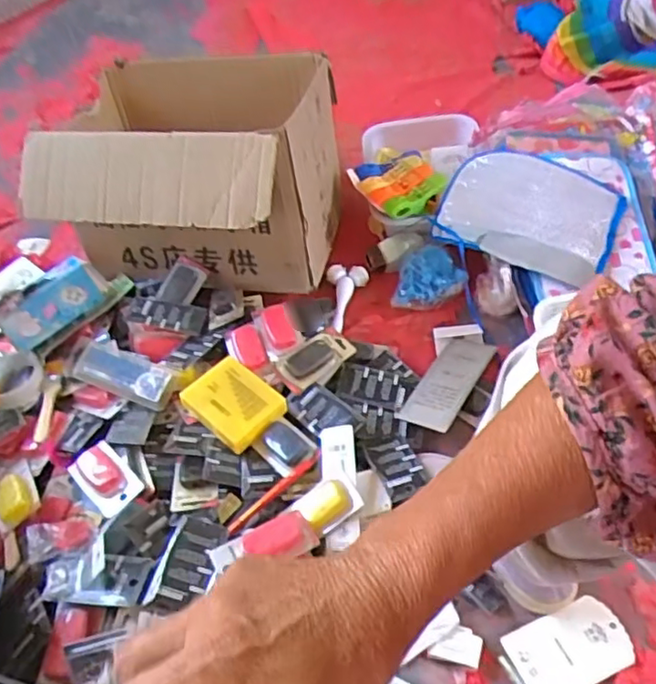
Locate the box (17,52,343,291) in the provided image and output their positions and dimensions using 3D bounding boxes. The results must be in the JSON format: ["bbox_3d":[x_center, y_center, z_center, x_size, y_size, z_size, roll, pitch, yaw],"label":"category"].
[{"bbox_3d":[-0.202,-0.269,0.991,0.400,0.239,0.369,2,48,7],"label":"box"}]

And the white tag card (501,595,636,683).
[{"bbox_3d":[0.257,0.323,0.671,0.124,0.004,0.075,-20,56,-11],"label":"white tag card"}]

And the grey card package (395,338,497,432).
[{"bbox_3d":[0.168,0.052,0.877,0.076,0.013,0.176,14,44,32],"label":"grey card package"}]

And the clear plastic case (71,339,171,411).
[{"bbox_3d":[-0.286,0.046,0.886,0.153,0.020,0.060,21,73,20],"label":"clear plastic case"}]

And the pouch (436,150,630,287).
[{"bbox_3d":[0.315,-0.204,0.984,0.258,0.030,0.202,22,70,11],"label":"pouch"}]

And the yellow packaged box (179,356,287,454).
[{"bbox_3d":[-0.123,0.077,0.829,0.094,0.028,0.115,-36,54,-24],"label":"yellow packaged box"}]

